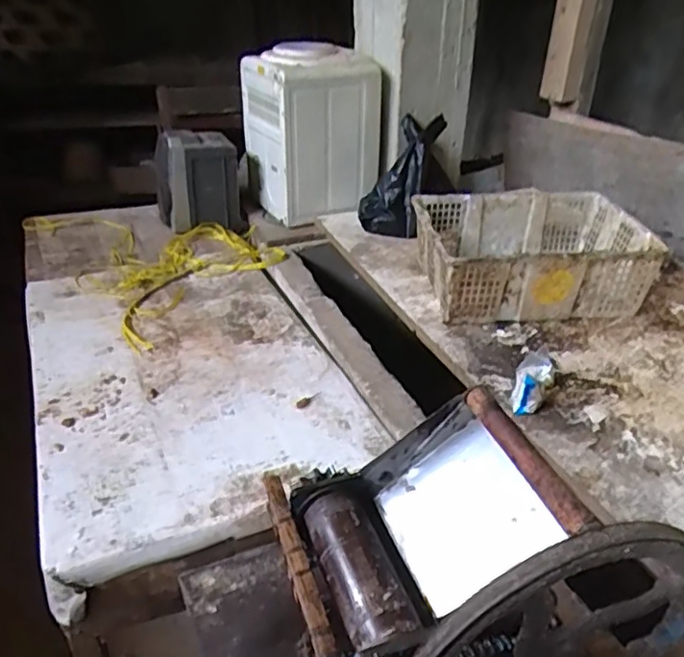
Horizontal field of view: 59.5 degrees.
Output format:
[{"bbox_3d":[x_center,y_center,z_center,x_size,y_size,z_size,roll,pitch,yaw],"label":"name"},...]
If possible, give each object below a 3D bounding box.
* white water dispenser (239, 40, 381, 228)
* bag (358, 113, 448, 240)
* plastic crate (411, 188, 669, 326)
[{"bbox_3d":[-0.092,-0.561,1.735,0.315,0.441,0.316,-12,34,-19],"label":"white water dispenser"},{"bbox_3d":[0.159,-0.421,1.610,0.170,0.348,0.078,20,-4,32],"label":"bag"},{"bbox_3d":[0.418,-0.163,1.364,0.469,0.186,0.344,-2,32,-3],"label":"plastic crate"}]

